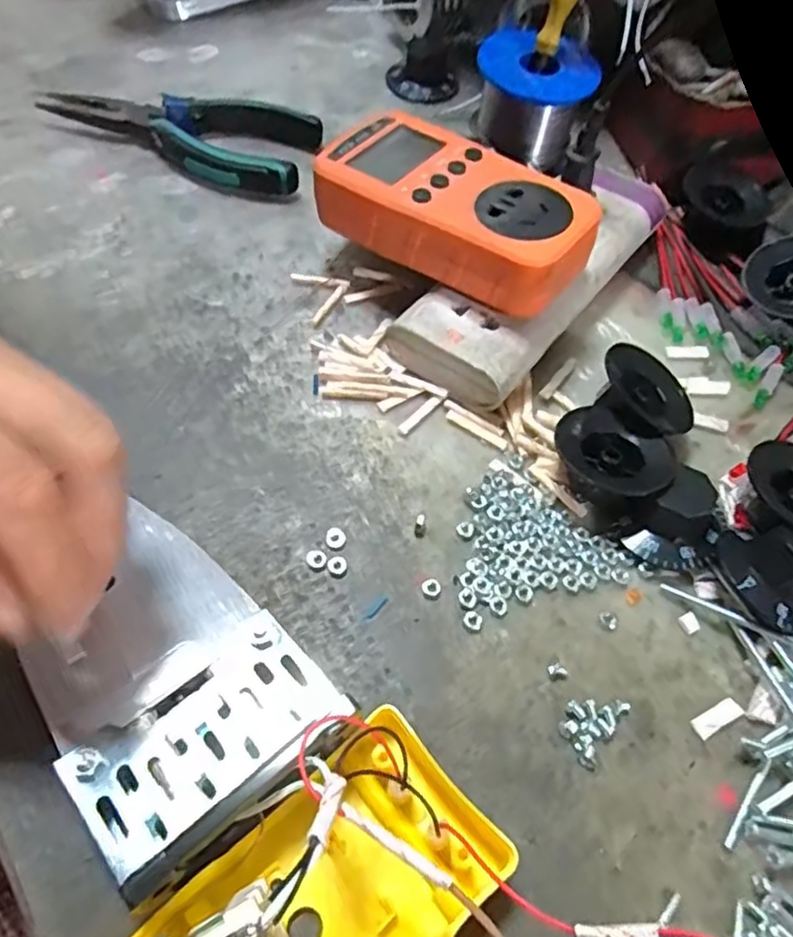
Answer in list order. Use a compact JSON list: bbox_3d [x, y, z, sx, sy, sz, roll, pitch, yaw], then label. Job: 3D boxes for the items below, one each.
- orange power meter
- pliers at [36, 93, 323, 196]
[{"bbox_3d":[0.029,-0.122,0.305,0.126,0.032,0.064,32,62,14],"label":"orange power meter"},{"bbox_3d":[-0.127,-0.196,0.379,0.159,0.018,0.063,12,59,3],"label":"pliers"}]

